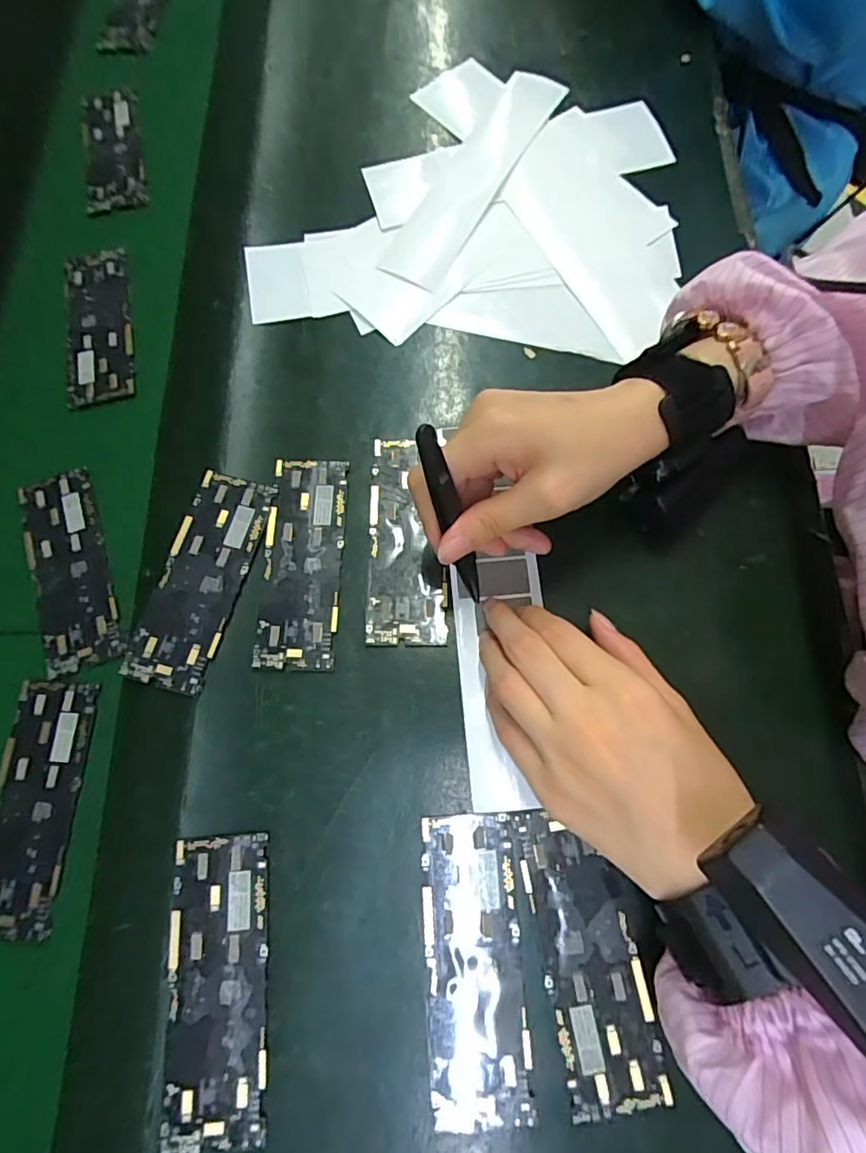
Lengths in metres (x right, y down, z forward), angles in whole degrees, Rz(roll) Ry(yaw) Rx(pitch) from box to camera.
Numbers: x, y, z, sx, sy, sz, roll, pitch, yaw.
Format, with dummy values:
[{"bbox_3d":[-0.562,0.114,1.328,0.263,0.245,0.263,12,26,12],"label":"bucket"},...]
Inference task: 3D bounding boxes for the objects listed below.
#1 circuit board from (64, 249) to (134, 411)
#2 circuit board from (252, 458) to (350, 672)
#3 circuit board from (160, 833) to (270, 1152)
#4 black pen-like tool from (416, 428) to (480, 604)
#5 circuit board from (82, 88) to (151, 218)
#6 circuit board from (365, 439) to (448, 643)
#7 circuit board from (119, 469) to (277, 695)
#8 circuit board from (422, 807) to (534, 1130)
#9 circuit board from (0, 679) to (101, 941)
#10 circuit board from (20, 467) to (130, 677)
[{"bbox_3d":[-0.226,-0.170,0.369,0.046,0.004,0.124,-13,73,-2],"label":"circuit board"},{"bbox_3d":[-0.074,-0.010,0.313,0.044,0.004,0.124,1,73,2],"label":"circuit board"},{"bbox_3d":[-0.099,0.187,0.254,0.043,0.007,0.123,-5,73,1],"label":"circuit board"},{"bbox_3d":[0.010,-0.026,0.267,0.012,0.113,0.012,-31,51,-7],"label":"black pen-like tool"},{"bbox_3d":[-0.241,-0.326,0.419,0.045,0.008,0.124,-11,73,-1],"label":"circuit board"},{"bbox_3d":[-0.015,-0.022,0.316,0.044,0.004,0.124,-1,73,2],"label":"circuit board"},{"bbox_3d":[-0.129,0.000,0.309,0.044,0.008,0.123,14,74,6],"label":"circuit board"},{"bbox_3d":[0.019,0.178,0.256,0.045,0.004,0.124,-3,73,1],"label":"circuit board"},{"bbox_3d":[-0.206,0.116,0.284,0.043,0.004,0.121,2,73,3],"label":"circuit board"},{"bbox_3d":[-0.212,-0.004,0.321,0.045,0.004,0.120,-23,74,-5],"label":"circuit board"}]

